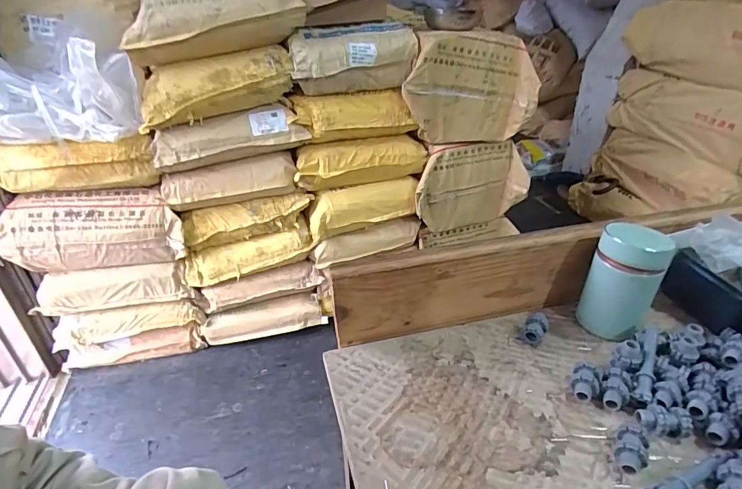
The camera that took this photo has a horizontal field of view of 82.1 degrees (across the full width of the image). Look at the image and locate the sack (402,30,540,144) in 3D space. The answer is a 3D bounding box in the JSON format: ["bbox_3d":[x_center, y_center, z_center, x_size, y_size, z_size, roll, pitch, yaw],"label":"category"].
[{"bbox_3d":[0.311,-0.489,1.370,0.438,0.327,0.123,-8,32,-12],"label":"sack"}]

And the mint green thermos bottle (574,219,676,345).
[{"bbox_3d":[0.272,0.037,0.459,0.064,0.114,0.064,21,38,32],"label":"mint green thermos bottle"}]

